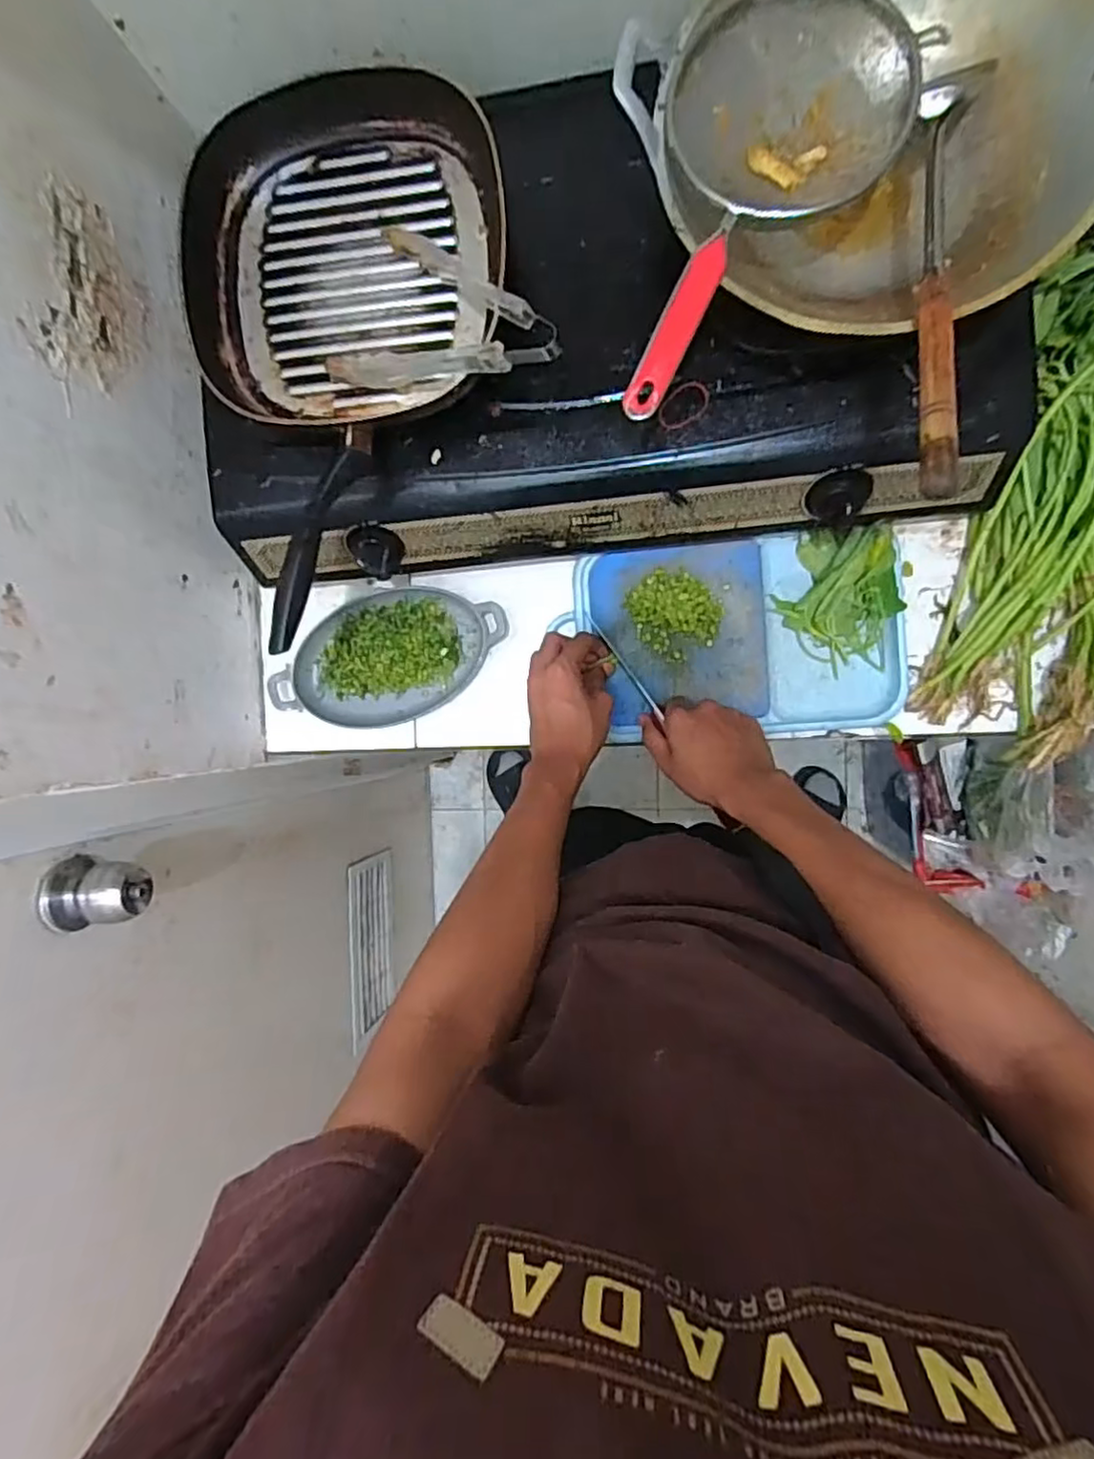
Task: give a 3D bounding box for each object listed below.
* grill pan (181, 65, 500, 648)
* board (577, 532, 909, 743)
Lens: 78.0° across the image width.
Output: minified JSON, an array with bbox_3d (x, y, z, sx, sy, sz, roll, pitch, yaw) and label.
[{"bbox_3d":[-0.155,-0.302,0.551,0.244,0.095,0.430,-4,91,8],"label":"grill pan"},{"bbox_3d":[0.186,-0.088,0.654,0.295,0.035,0.183,-4,91,8],"label":"board"}]

